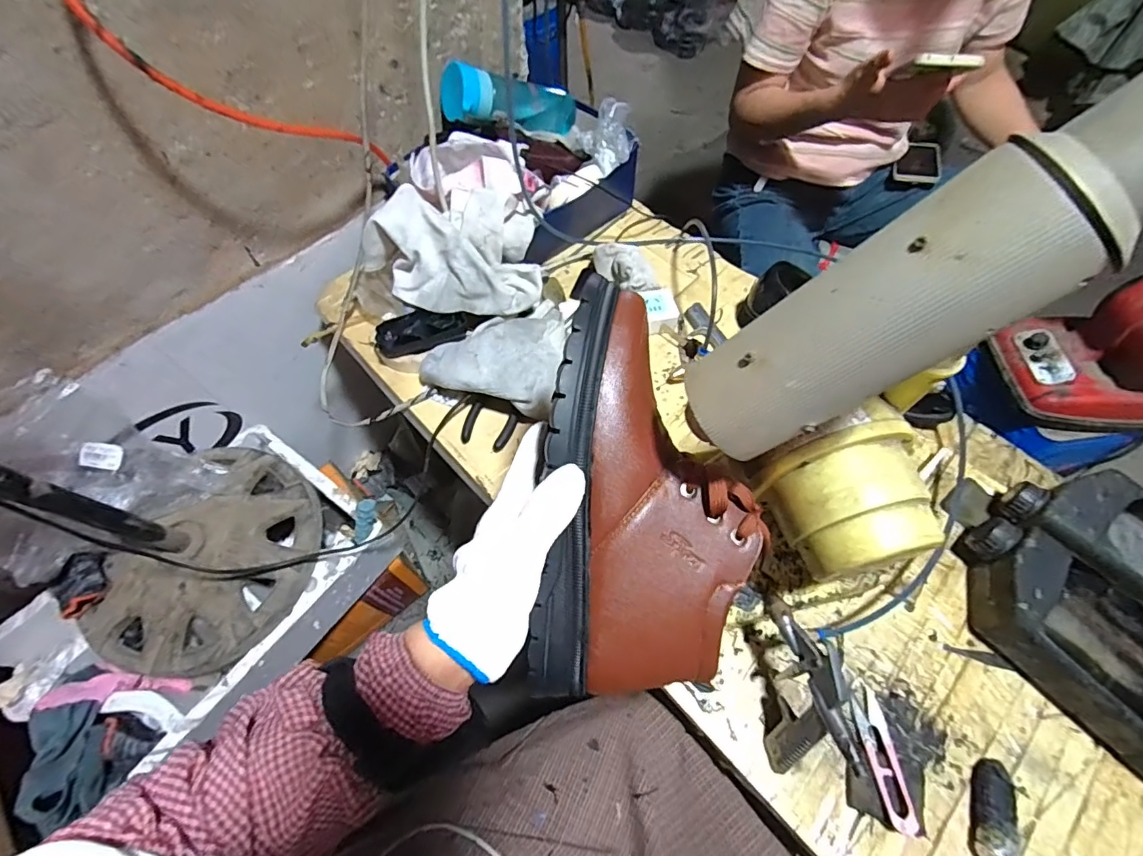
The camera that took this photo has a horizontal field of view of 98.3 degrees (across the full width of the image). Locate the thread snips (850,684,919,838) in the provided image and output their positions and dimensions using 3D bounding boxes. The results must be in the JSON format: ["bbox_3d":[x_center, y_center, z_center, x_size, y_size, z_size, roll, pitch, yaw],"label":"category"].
[{"bbox_3d":[0.264,0.279,0.420,0.027,0.006,0.104,6,45,2],"label":"thread snips"}]

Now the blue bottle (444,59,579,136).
[{"bbox_3d":[-0.083,-0.467,0.718,0.199,0.068,0.075,-16,58,-38],"label":"blue bottle"}]

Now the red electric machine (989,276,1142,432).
[{"bbox_3d":[0.822,-0.131,0.748,0.198,0.195,0.189,3,60,0],"label":"red electric machine"}]

